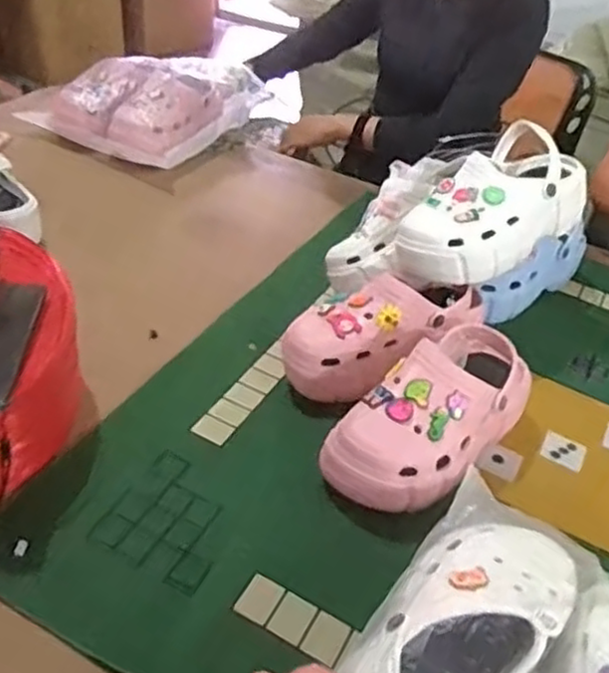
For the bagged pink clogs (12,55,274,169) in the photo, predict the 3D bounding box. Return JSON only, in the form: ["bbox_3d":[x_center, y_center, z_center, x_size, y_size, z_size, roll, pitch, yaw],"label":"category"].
[{"bbox_3d":[-0.278,-0.439,1.299,0.295,0.110,0.367,18,39,13],"label":"bagged pink clogs"}]

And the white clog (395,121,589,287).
[{"bbox_3d":[0.224,-0.155,0.863,0.237,0.121,0.113,-21,46,-31],"label":"white clog"}]

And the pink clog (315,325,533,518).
[{"bbox_3d":[0.129,0.083,0.723,0.108,0.109,0.249,32,44,28],"label":"pink clog"}]

